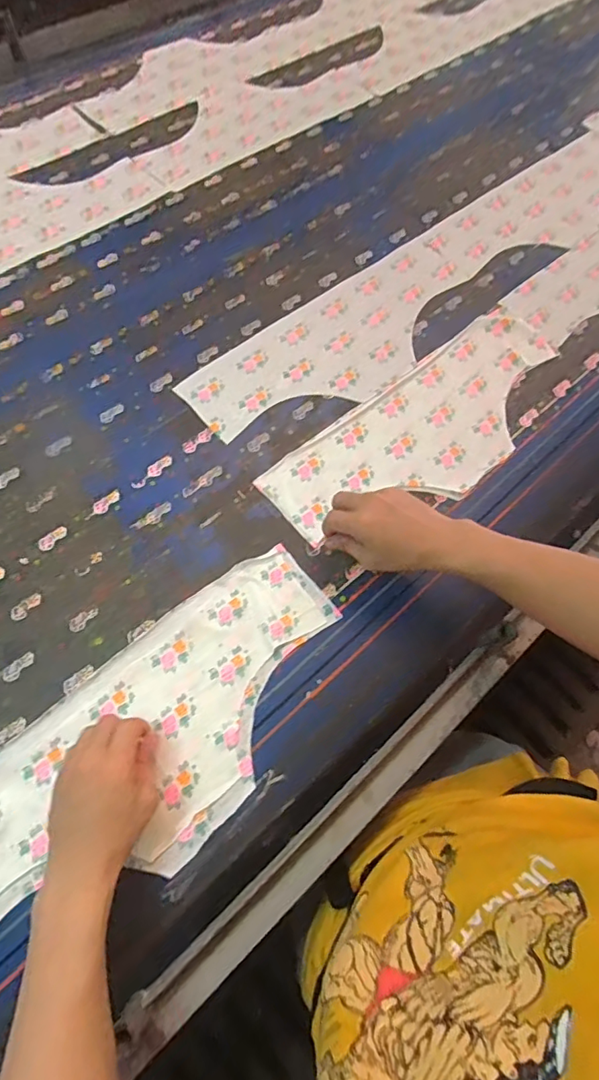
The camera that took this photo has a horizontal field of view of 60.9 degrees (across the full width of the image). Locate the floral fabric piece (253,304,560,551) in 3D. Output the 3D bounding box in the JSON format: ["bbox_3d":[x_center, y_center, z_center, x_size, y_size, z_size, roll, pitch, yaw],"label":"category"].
[{"bbox_3d":[0.173,-0.147,0.662,0.455,0.011,0.175,-35,71,-16],"label":"floral fabric piece"}]

